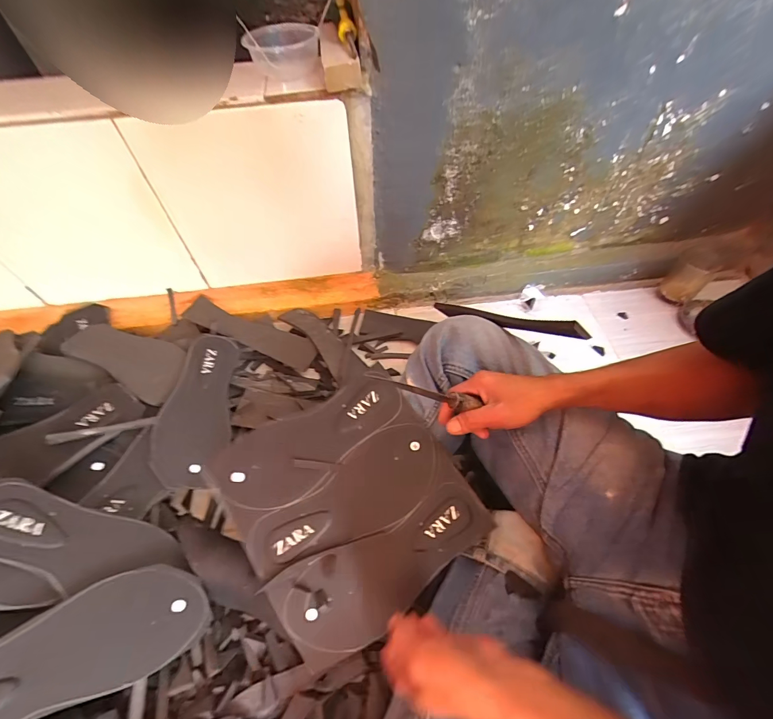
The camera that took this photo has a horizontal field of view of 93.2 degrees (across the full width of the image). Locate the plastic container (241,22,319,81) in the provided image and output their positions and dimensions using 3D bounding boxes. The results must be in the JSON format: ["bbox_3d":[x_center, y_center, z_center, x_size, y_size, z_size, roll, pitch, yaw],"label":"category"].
[{"bbox_3d":[-0.146,-0.447,0.525,0.097,0.057,0.090,-6,54,-2],"label":"plastic container"}]

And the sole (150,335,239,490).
[{"bbox_3d":[-0.292,0.070,0.563,0.096,0.019,0.244,14,54,-33],"label":"sole"}]

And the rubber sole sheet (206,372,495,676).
[{"bbox_3d":[-0.043,0.168,0.444,0.253,0.011,0.259,-32,75,-11],"label":"rubber sole sheet"}]

